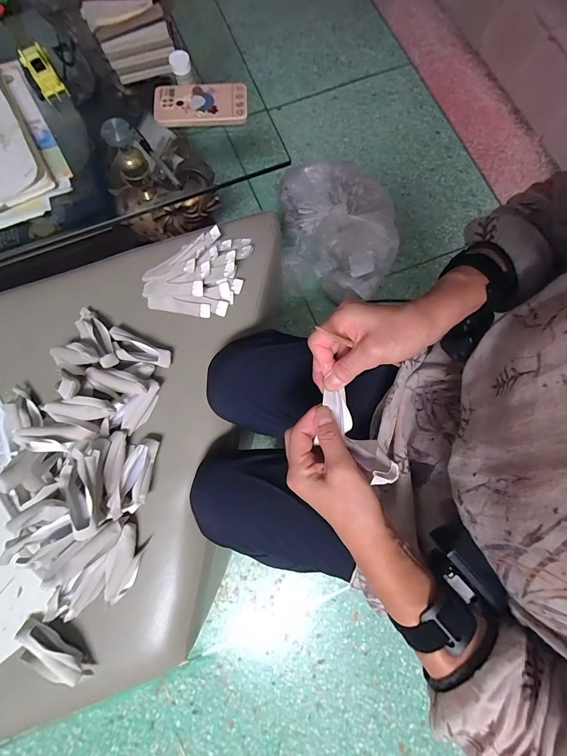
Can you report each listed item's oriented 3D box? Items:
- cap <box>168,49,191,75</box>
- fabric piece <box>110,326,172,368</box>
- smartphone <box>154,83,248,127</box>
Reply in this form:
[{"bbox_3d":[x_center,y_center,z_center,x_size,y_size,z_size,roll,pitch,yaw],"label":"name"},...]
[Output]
[{"bbox_3d":[-0.176,-0.537,0.549,0.032,0.022,0.032,0,75,1],"label":"cap"},{"bbox_3d":[-0.224,-0.041,0.499,0.099,0.023,0.040,23,77,7],"label":"fabric piece"},{"bbox_3d":[-0.141,-0.471,0.554,0.155,0.015,0.081,-2,78,0],"label":"smartphone"}]

